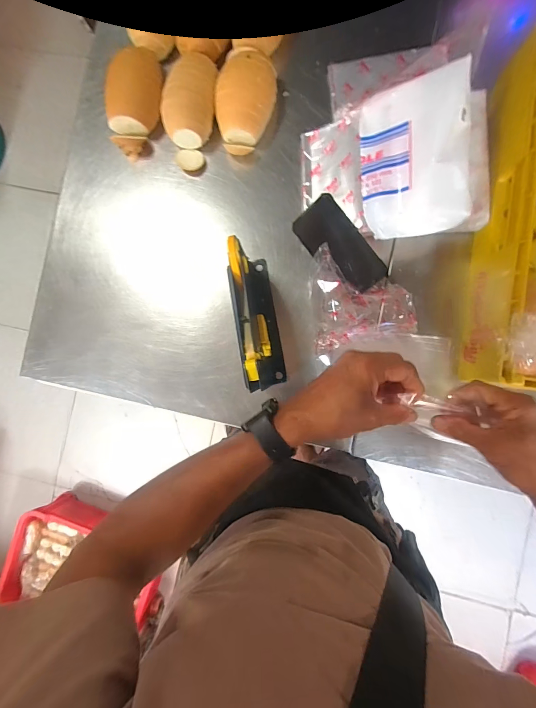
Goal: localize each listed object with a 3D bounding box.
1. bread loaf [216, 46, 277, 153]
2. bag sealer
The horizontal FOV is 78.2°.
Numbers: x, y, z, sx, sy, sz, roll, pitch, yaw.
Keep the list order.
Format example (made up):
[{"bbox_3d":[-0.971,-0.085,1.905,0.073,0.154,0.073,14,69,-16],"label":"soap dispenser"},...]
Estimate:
[{"bbox_3d":[-0.043,-0.423,0.557,0.101,0.056,0.142,16,90,6],"label":"bread loaf"},{"bbox_3d":[-0.021,-0.055,0.496,0.062,0.147,0.214,-10,88,5],"label":"bag sealer"}]

